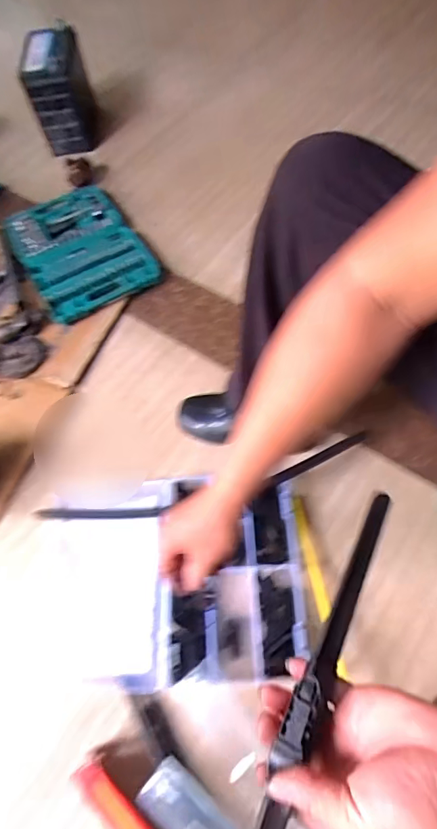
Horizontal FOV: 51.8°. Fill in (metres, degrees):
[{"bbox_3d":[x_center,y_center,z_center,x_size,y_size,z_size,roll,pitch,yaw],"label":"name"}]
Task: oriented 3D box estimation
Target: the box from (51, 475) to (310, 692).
[{"bbox_3d":[-0.078,0.250,0.709,0.400,0.100,0.298,-2,66,1],"label":"box"}]

